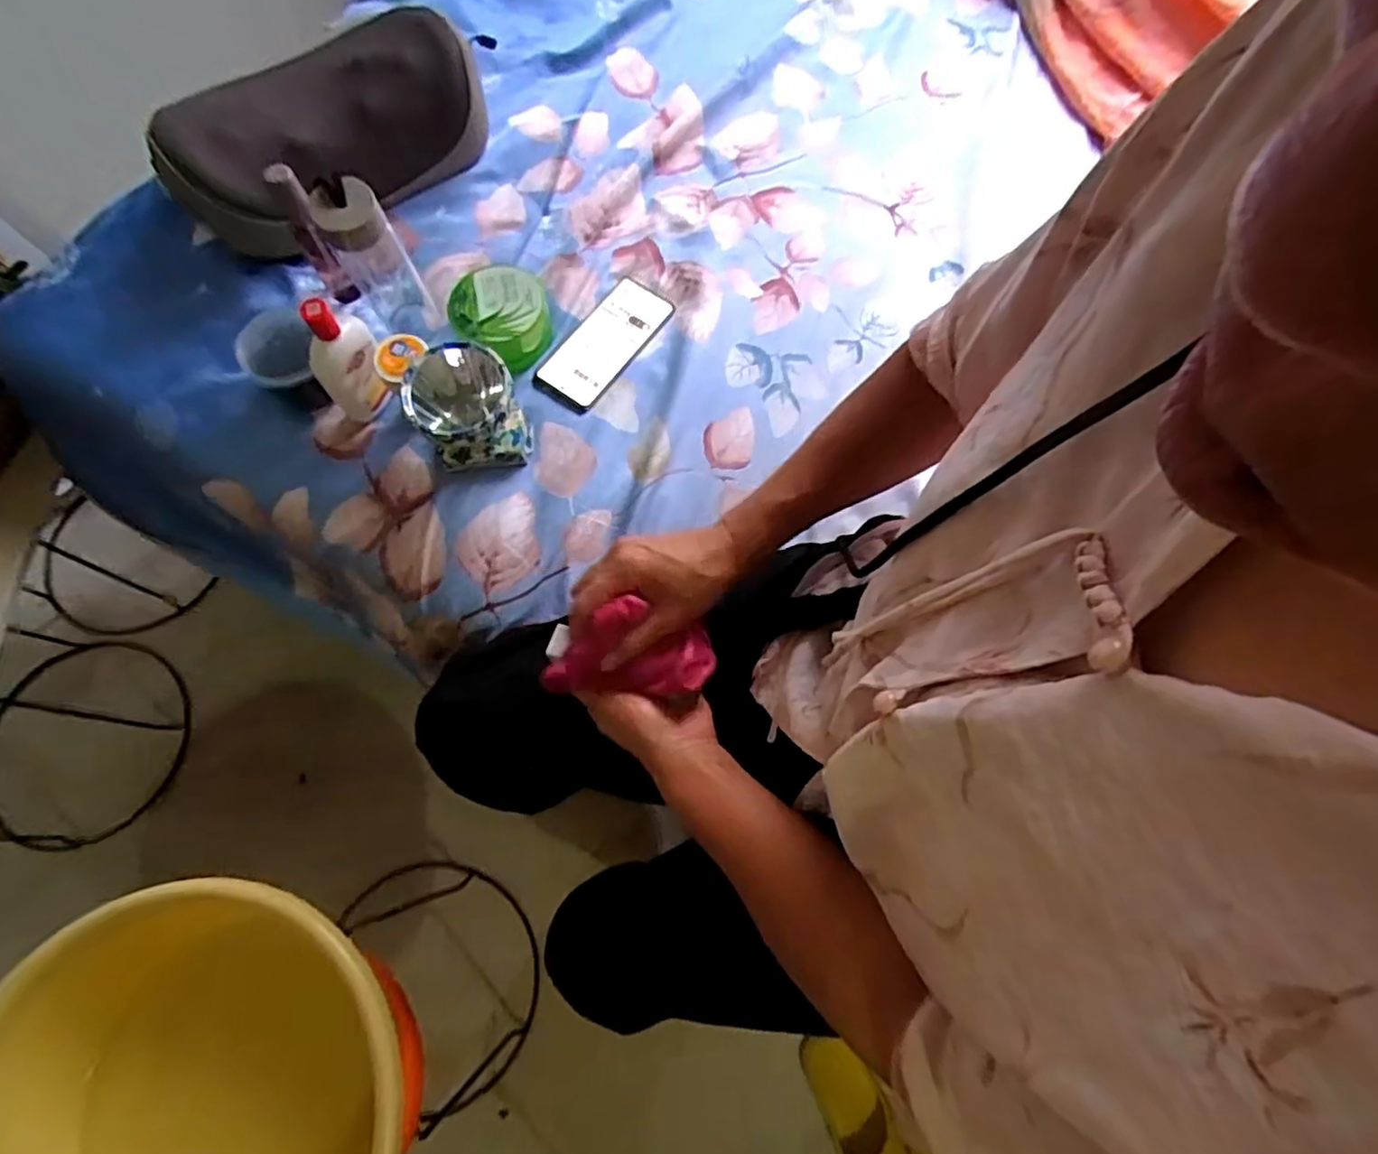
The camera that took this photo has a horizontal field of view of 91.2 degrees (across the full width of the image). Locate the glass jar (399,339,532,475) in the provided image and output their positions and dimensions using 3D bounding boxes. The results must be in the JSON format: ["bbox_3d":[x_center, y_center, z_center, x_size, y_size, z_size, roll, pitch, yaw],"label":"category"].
[{"bbox_3d":[-0.210,-0.159,0.641,0.092,0.097,0.099,0,70,1],"label":"glass jar"}]

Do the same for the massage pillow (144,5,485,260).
[{"bbox_3d":[-0.380,-0.471,0.726,0.328,0.129,0.116,-41,75,-13],"label":"massage pillow"}]

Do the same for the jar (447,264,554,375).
[{"bbox_3d":[-0.195,-0.274,0.702,0.096,0.051,0.099,41,76,14],"label":"jar"}]

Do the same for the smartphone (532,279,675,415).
[{"bbox_3d":[-0.090,-0.253,0.729,0.075,0.013,0.166,33,74,12],"label":"smartphone"}]

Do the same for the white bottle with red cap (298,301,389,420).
[{"bbox_3d":[-0.322,-0.206,0.632,0.066,0.130,0.041,-35,74,-11],"label":"white bottle with red cap"}]

